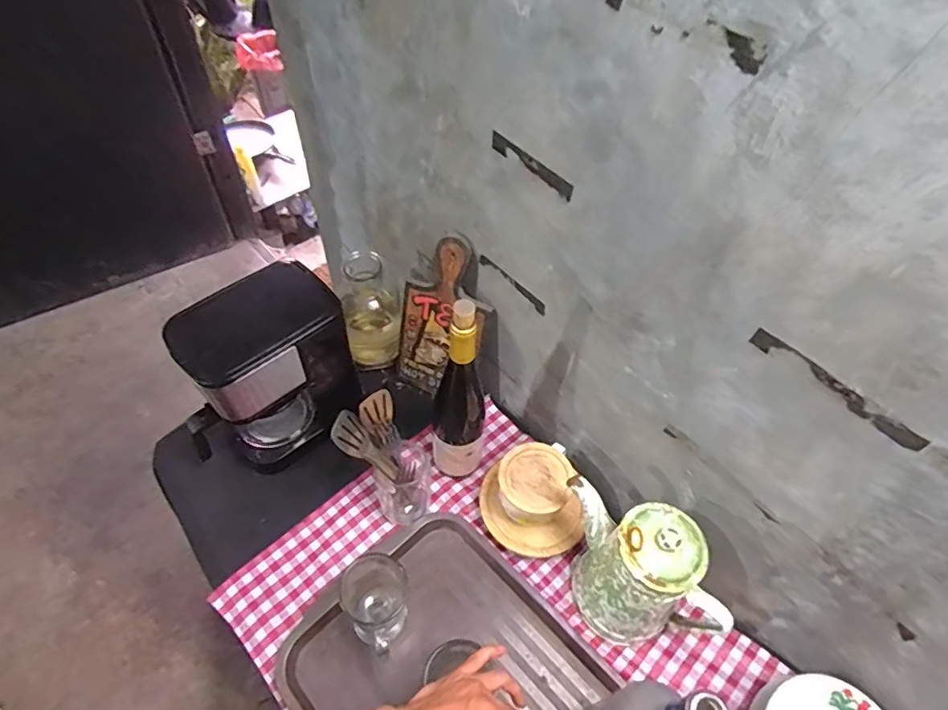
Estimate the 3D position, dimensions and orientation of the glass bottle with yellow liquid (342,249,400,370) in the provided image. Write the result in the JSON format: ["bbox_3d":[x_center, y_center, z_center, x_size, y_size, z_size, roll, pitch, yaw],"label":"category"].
[{"bbox_3d":[-0.172,-0.071,0.913,0.093,0.192,0.096,-12,55,-12],"label":"glass bottle with yellow liquid"}]

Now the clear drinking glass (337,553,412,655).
[{"bbox_3d":[-0.115,0.302,0.673,0.076,0.112,0.082,1,53,-2],"label":"clear drinking glass"}]

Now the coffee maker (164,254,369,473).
[{"bbox_3d":[-0.280,0.027,0.770,0.244,0.239,0.134,-34,61,-25],"label":"coffee maker"}]

